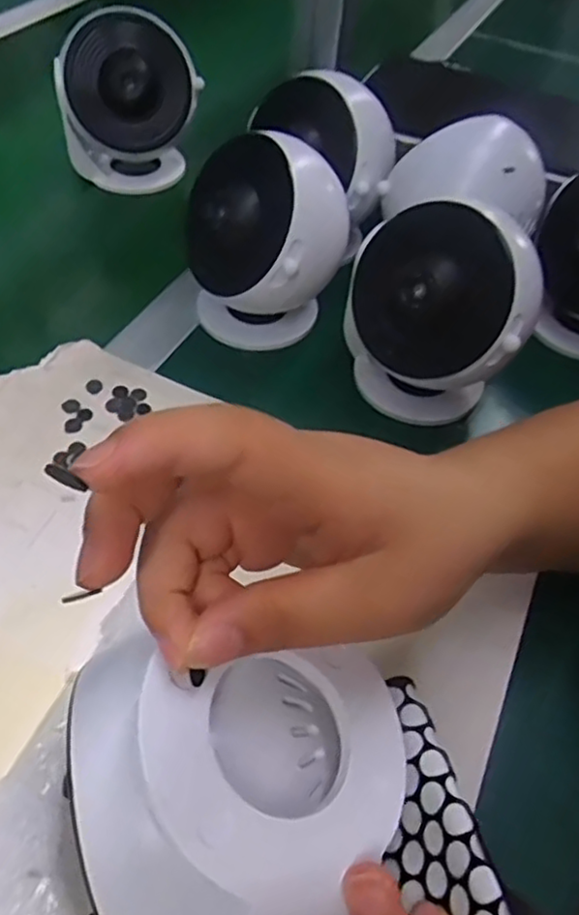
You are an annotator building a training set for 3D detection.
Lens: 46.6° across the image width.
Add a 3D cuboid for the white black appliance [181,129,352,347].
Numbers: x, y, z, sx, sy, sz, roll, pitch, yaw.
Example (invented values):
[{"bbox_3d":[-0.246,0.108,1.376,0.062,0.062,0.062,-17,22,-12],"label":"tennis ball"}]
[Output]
[{"bbox_3d":[-0.013,-0.135,0.434,0.092,0.118,0.086,36,57,22],"label":"white black appliance"}]

